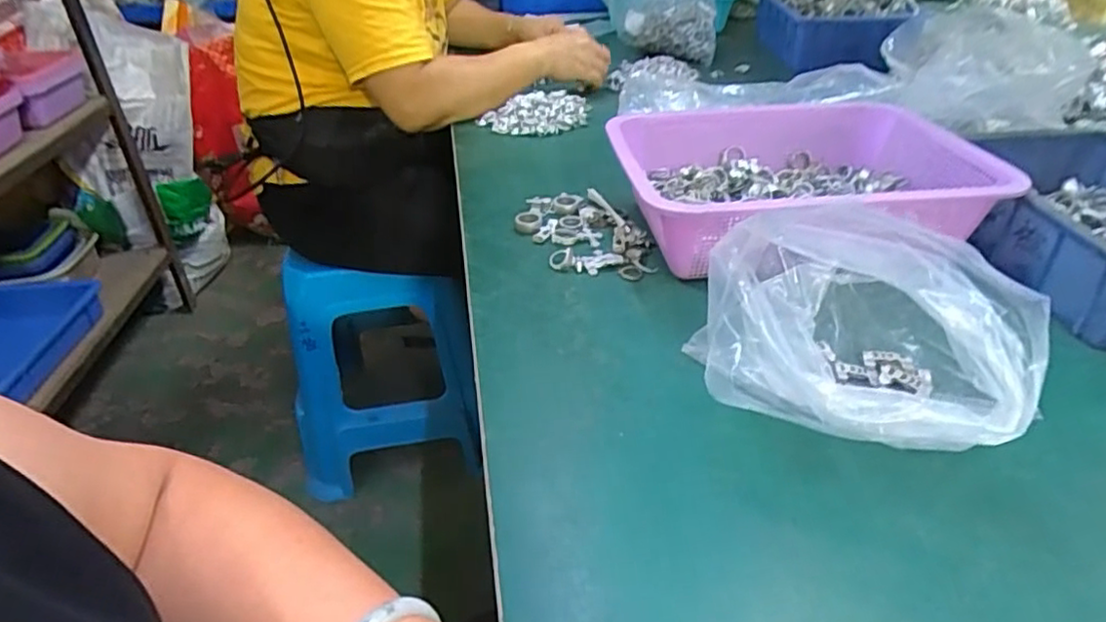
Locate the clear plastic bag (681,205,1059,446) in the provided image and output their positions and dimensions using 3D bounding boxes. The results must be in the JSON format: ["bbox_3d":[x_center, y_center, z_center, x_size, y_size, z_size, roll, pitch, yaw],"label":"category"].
[{"bbox_3d":[0.176,0.010,0.383,0.155,0.110,0.146,12,37,20],"label":"clear plastic bag"}]

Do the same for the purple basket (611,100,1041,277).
[{"bbox_3d":[0.213,-0.119,0.589,0.301,0.072,0.239,-5,35,-4],"label":"purple basket"}]

